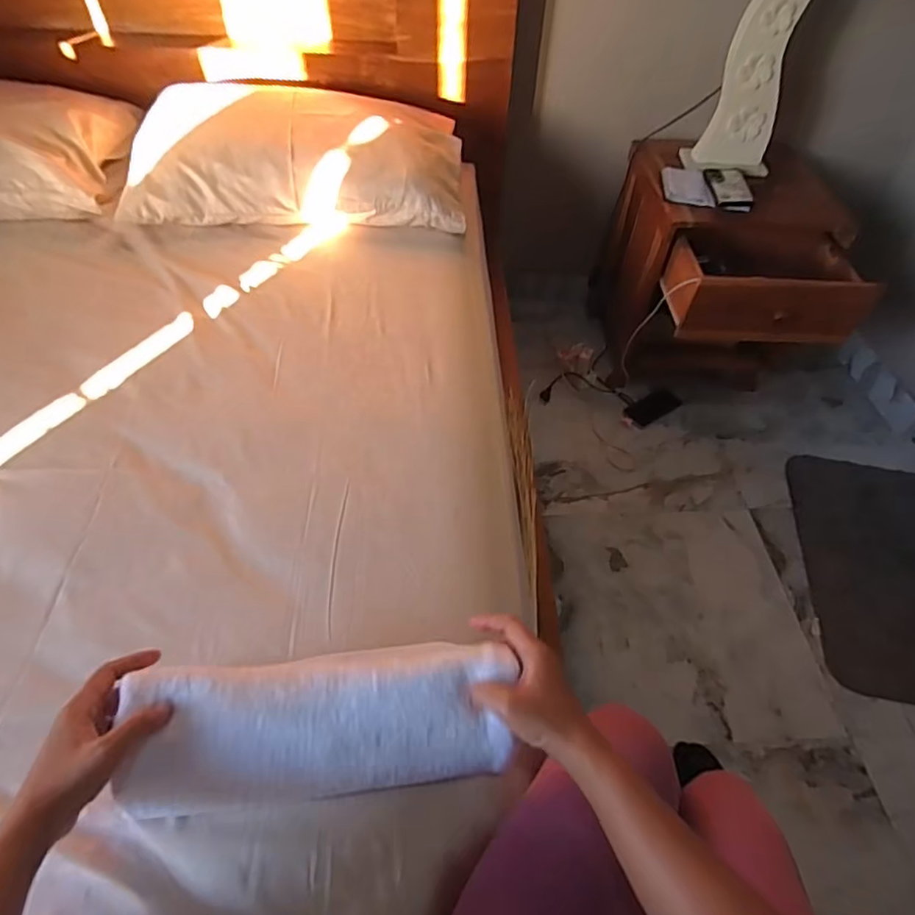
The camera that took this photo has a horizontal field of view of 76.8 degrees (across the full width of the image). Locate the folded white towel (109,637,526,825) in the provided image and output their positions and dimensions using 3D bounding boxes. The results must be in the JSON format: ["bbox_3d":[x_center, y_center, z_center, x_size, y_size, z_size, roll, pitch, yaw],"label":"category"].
[{"bbox_3d":[-0.110,0.231,0.499,0.322,0.042,0.116,-3,87,-8],"label":"folded white towel"}]

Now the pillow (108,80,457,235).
[{"bbox_3d":[-0.310,-0.623,1.177,0.626,0.144,0.369,-2,52,-5],"label":"pillow"}]

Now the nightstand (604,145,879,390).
[{"bbox_3d":[0.640,-0.424,1.497,0.425,0.513,0.573,-3,52,-5],"label":"nightstand"}]

